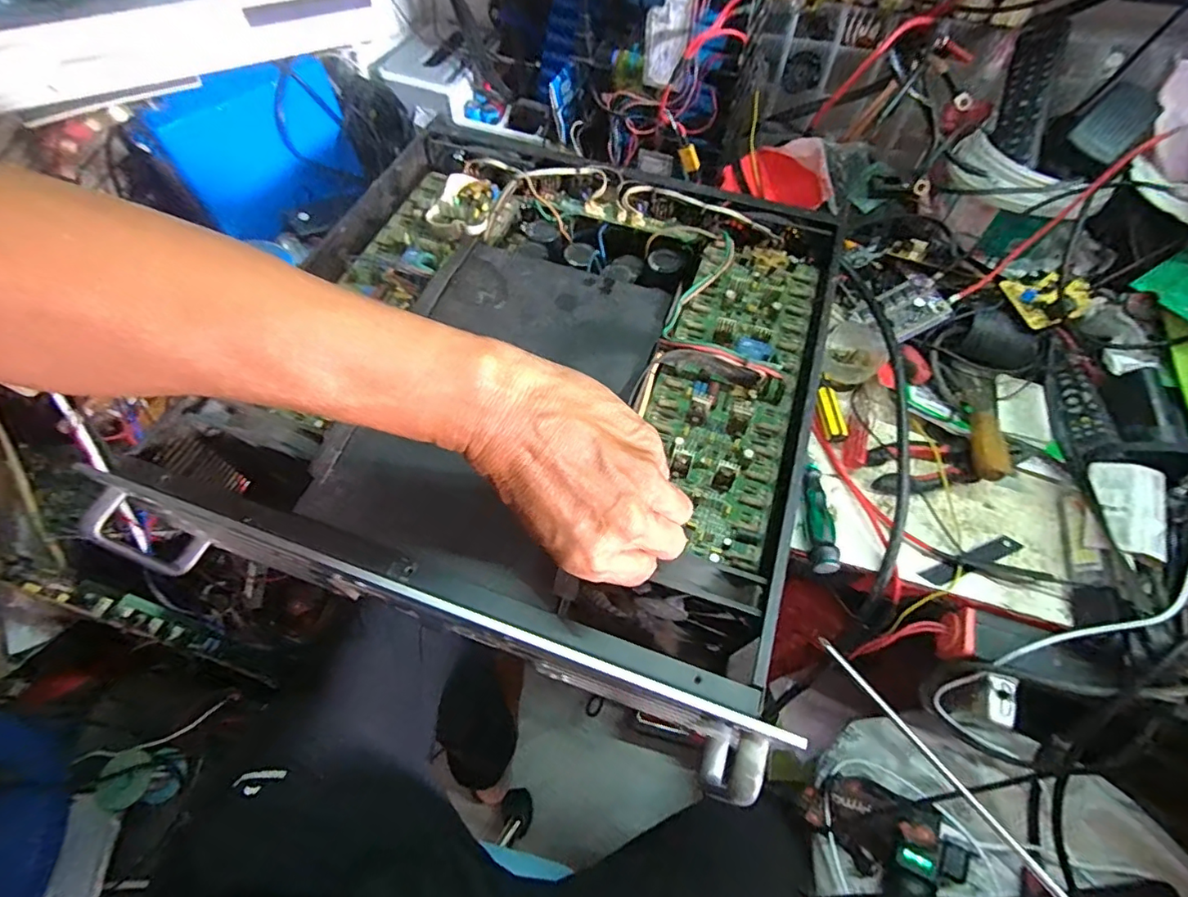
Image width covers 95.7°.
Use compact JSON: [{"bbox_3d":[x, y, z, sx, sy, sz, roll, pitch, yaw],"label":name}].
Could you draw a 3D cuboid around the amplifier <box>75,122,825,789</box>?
[{"bbox_3d":[-0.044,-0.053,0.466,0.444,0.120,0.470,17,60,9],"label":"amplifier"}]

